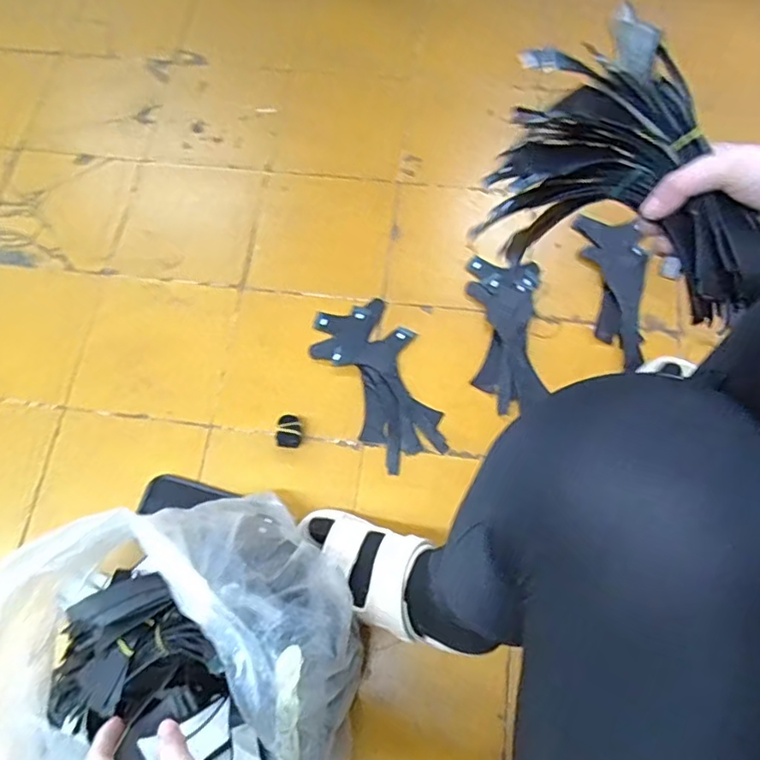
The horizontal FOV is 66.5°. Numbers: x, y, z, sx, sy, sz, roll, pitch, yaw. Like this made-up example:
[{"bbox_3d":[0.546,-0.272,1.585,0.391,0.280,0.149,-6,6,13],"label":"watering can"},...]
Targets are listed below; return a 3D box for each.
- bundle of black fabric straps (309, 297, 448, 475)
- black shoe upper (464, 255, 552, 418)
[{"bbox_3d":[0.001,0.000,0.772,0.119,0.015,0.233,-26,72,-8],"label":"bundle of black fabric straps"},{"bbox_3d":[0.173,-0.067,0.786,0.095,0.015,0.219,0,70,1],"label":"black shoe upper"}]

